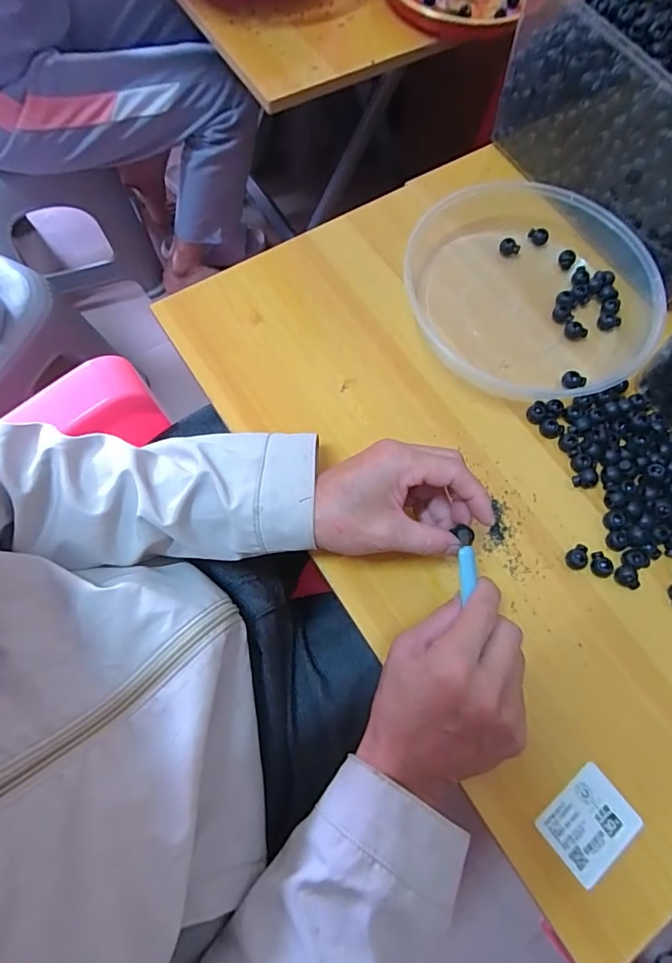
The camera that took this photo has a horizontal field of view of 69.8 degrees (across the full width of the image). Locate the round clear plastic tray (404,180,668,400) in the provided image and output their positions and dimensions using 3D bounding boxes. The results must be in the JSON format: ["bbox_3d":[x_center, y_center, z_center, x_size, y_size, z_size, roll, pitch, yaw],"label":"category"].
[{"bbox_3d":[0.184,-0.187,0.456,0.223,0.050,0.231,0,71,-1],"label":"round clear plastic tray"}]

